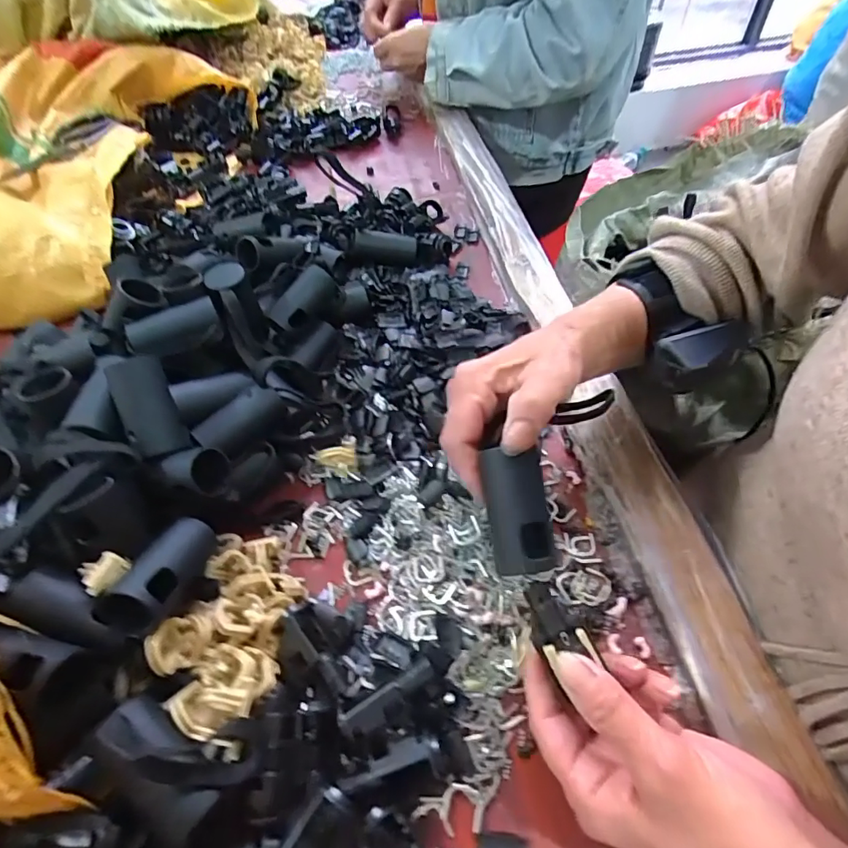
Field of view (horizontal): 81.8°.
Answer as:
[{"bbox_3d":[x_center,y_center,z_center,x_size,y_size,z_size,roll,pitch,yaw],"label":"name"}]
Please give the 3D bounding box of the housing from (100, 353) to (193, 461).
[{"bbox_3d":[-0.176,-0.014,0.313,0.029,0.033,0.071,-23,93,-13],"label":"housing"}]

